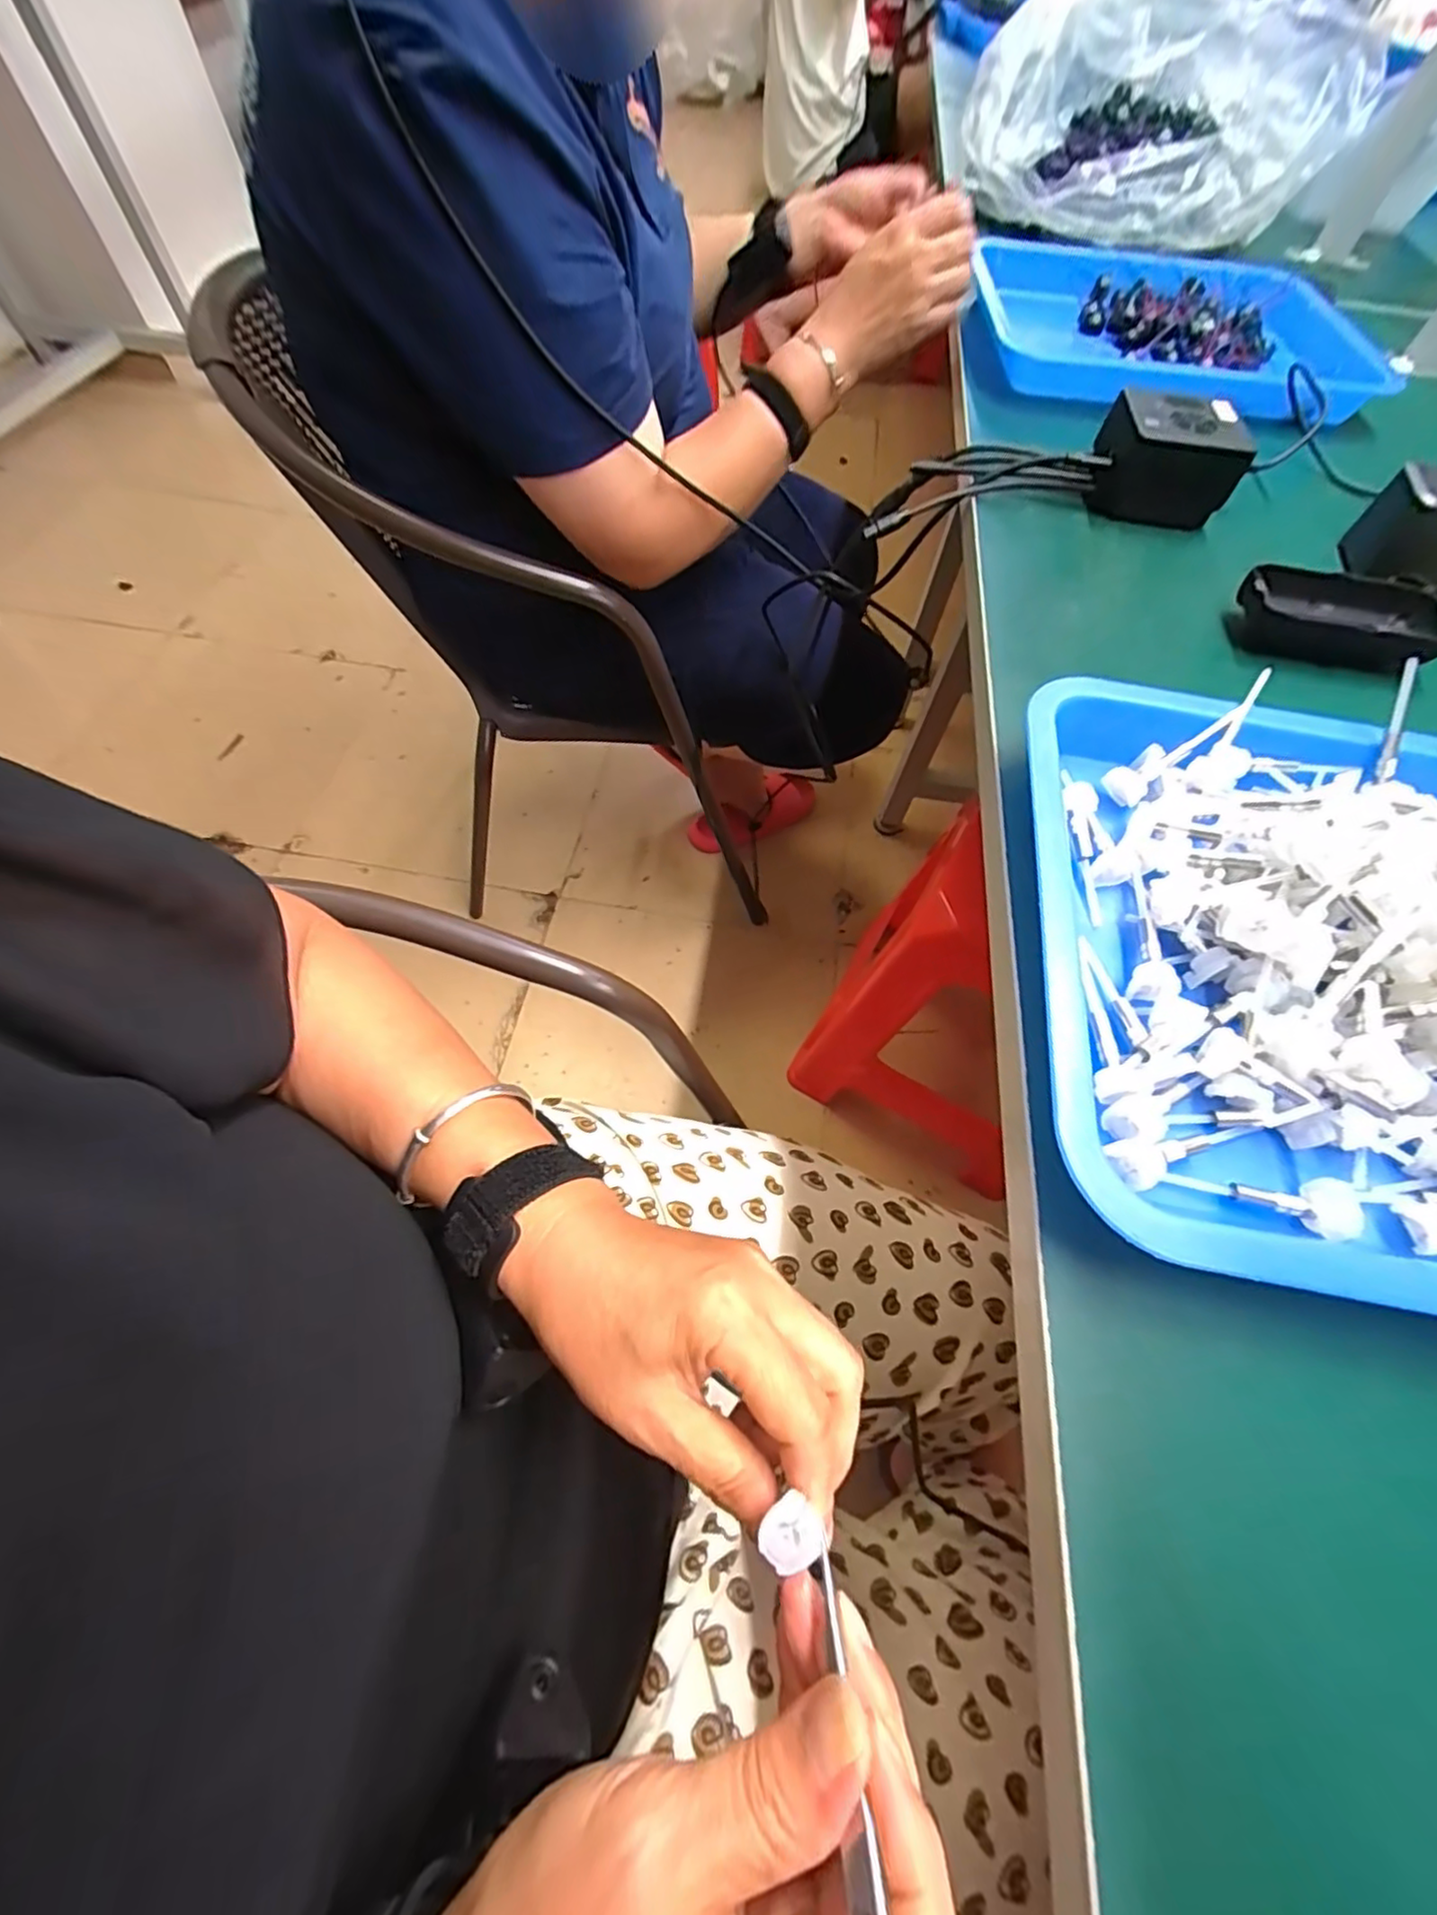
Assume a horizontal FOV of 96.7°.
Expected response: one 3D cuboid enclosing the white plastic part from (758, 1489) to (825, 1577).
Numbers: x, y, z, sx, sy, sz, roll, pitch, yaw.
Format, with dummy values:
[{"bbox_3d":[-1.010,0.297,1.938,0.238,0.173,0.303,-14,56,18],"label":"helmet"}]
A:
[{"bbox_3d":[0.022,0.175,0.193,0.016,0.005,0.018,41,66,19],"label":"white plastic part"}]

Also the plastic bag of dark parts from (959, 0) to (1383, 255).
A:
[{"bbox_3d":[0.472,-0.917,0.691,0.371,0.148,0.264,19,61,8],"label":"plastic bag of dark parts"}]

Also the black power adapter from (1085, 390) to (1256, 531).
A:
[{"bbox_3d":[0.304,-0.342,0.439,0.085,0.055,0.065,8,62,1],"label":"black power adapter"}]

